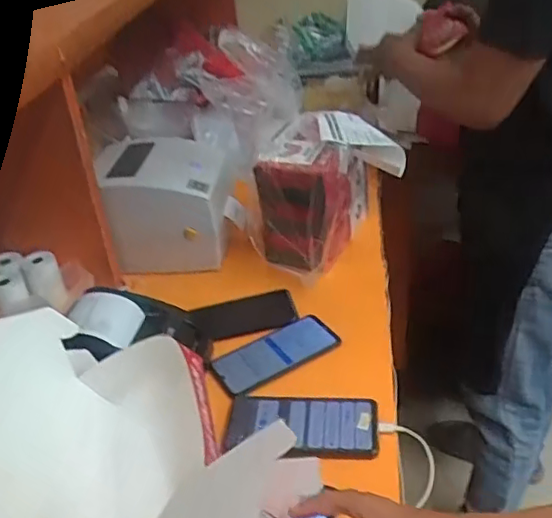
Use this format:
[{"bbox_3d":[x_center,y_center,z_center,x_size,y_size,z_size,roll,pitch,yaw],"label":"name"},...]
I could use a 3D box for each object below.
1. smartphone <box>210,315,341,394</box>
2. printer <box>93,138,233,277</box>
[{"bbox_3d":[-0.001,0.121,0.769,0.162,0.004,0.073,-25,39,-24],"label":"smartphone"},{"bbox_3d":[-0.171,-0.092,0.967,0.193,0.170,0.171,-3,35,6],"label":"printer"}]

